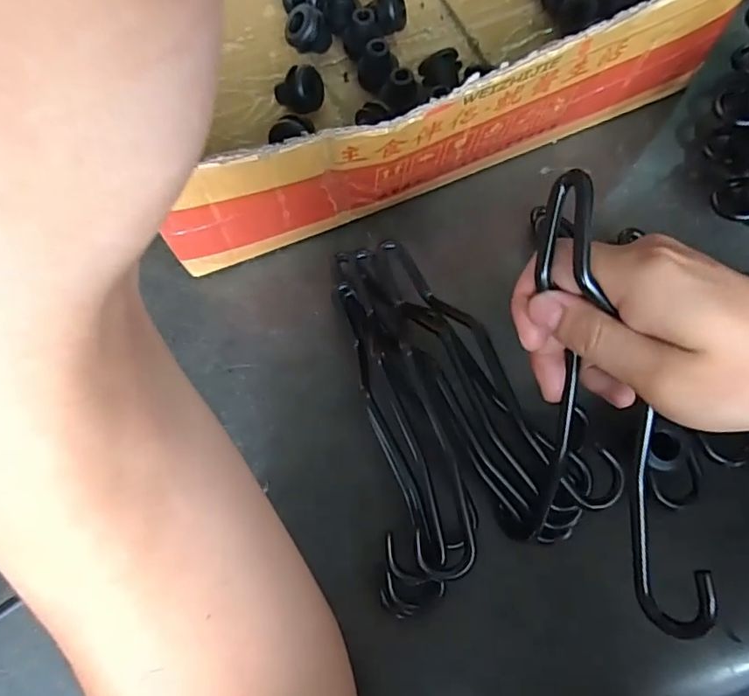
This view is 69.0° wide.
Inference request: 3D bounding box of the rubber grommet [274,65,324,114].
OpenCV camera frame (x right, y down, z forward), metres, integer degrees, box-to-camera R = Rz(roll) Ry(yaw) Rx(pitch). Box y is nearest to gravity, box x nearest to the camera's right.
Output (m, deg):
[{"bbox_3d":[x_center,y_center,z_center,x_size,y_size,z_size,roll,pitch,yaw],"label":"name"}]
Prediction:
[{"bbox_3d":[-0.055,-0.190,0.406,0.036,0.034,0.029,-13,71,-3],"label":"rubber grommet"}]

